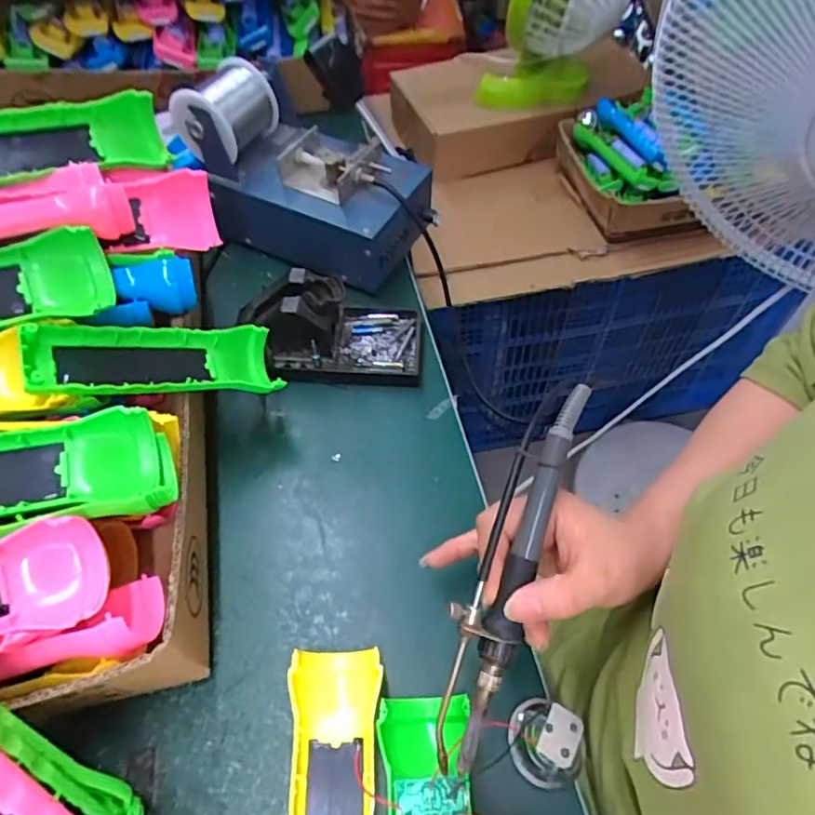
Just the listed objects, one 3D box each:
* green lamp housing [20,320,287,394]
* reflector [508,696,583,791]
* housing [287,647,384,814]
[{"bbox_3d":[-0.156,-0.029,0.365,0.153,0.024,0.049,-4,50,-43],"label":"green lamp housing"},{"bbox_3d":[0.075,0.183,0.313,0.035,0.027,0.043,10,55,4],"label":"reflector"},{"bbox_3d":[-0.037,0.211,0.296,0.049,0.029,0.155,-2,56,-4],"label":"housing"}]

